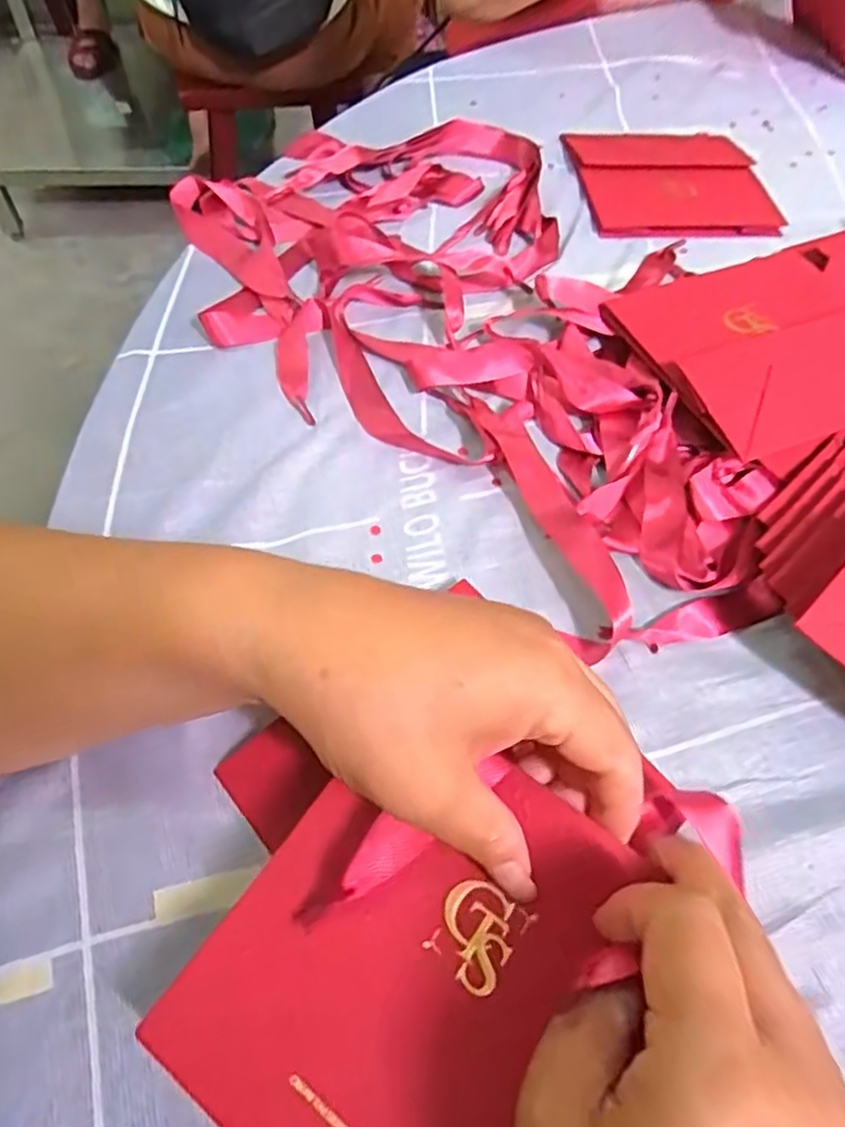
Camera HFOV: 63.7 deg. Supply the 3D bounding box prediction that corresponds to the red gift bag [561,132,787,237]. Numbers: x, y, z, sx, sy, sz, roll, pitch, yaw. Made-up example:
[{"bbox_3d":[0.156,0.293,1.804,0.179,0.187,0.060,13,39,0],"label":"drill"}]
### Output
[{"bbox_3d":[0.186,-0.296,0.518,0.136,0.011,0.143,0,58,-3],"label":"red gift bag"}]

